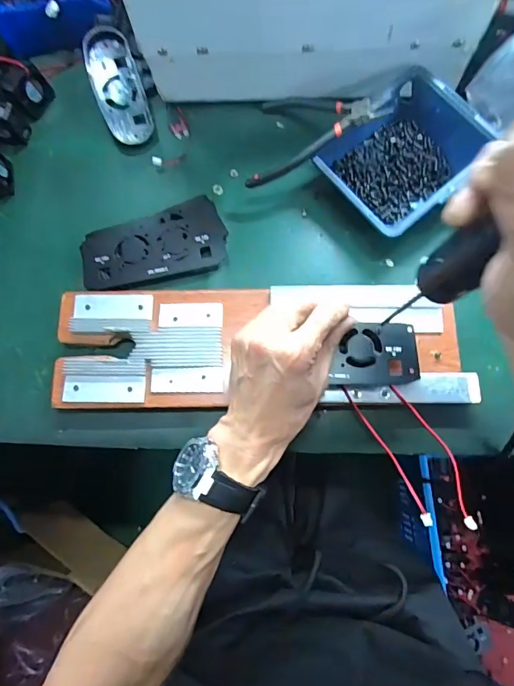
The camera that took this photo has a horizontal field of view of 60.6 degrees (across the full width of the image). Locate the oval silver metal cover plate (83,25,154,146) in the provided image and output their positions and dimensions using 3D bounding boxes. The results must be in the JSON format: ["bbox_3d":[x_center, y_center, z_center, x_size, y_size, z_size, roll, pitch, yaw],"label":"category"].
[{"bbox_3d":[-0.150,-0.277,0.477,0.049,0.011,0.115,-19,101,-3],"label":"oval silver metal cover plate"}]

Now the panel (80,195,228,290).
[{"bbox_3d":[-0.107,-0.099,0.453,0.147,0.010,0.074,-18,76,-3],"label":"panel"}]

